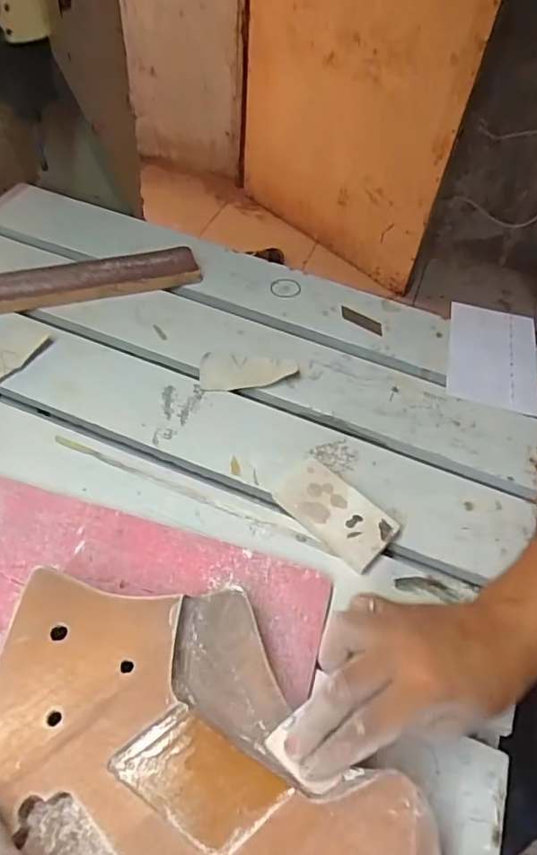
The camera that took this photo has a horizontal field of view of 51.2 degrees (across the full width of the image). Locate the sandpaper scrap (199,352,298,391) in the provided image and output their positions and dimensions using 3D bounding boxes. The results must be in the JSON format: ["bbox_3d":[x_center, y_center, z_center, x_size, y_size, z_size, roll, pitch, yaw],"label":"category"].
[{"bbox_3d":[-0.020,-0.059,0.561,0.096,0.018,0.040,-3,53,-8],"label":"sandpaper scrap"}]

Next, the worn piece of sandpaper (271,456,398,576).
[{"bbox_3d":[0.054,0.070,0.464,0.099,0.019,0.050,36,57,21],"label":"worn piece of sandpaper"}]

